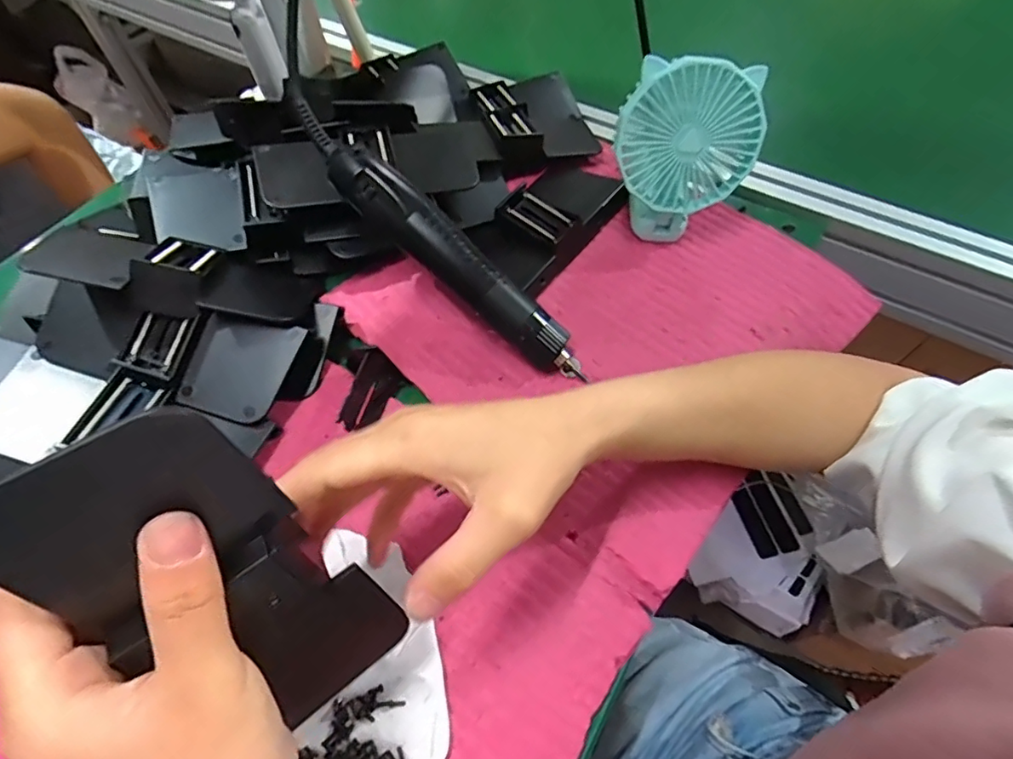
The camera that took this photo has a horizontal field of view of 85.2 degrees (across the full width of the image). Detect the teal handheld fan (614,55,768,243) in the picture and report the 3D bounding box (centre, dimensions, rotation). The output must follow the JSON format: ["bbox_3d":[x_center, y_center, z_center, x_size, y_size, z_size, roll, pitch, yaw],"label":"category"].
[{"bbox_3d":[0.129,-0.165,0.408,0.095,0.126,0.049,-1,58,1],"label":"teal handheld fan"}]

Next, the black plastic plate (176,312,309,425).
[{"bbox_3d":[-0.173,-0.009,0.359,0.062,0.006,0.068,19,82,-2],"label":"black plastic plate"}]

